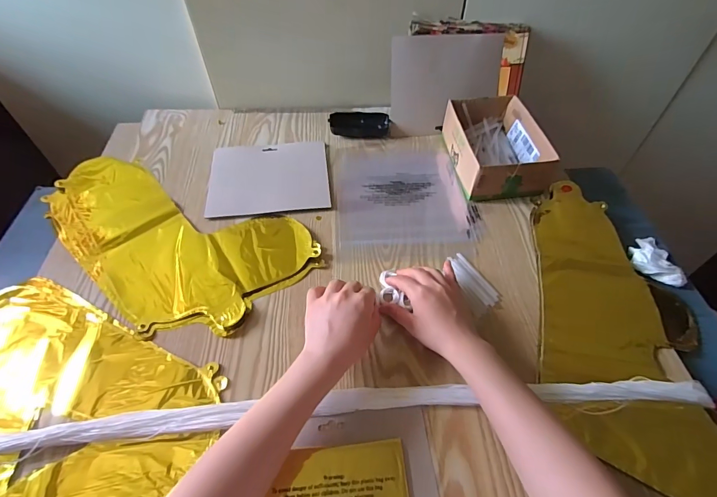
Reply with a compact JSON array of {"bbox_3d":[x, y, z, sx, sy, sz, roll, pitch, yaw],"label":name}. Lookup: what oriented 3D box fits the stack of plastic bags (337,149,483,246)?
[{"bbox_3d":[0.072,-0.093,0.623,0.208,0.010,0.220,-2,51,-2],"label":"stack of plastic bags"}]

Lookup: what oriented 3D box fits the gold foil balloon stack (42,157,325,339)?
[{"bbox_3d":[-0.281,-0.035,0.565,0.413,0.009,0.233,33,58,24],"label":"gold foil balloon stack"}]

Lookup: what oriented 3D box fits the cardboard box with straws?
[{"bbox_3d":[0.224,-0.168,0.632,0.135,0.068,0.191,-6,51,-5],"label":"cardboard box with straws"}]

